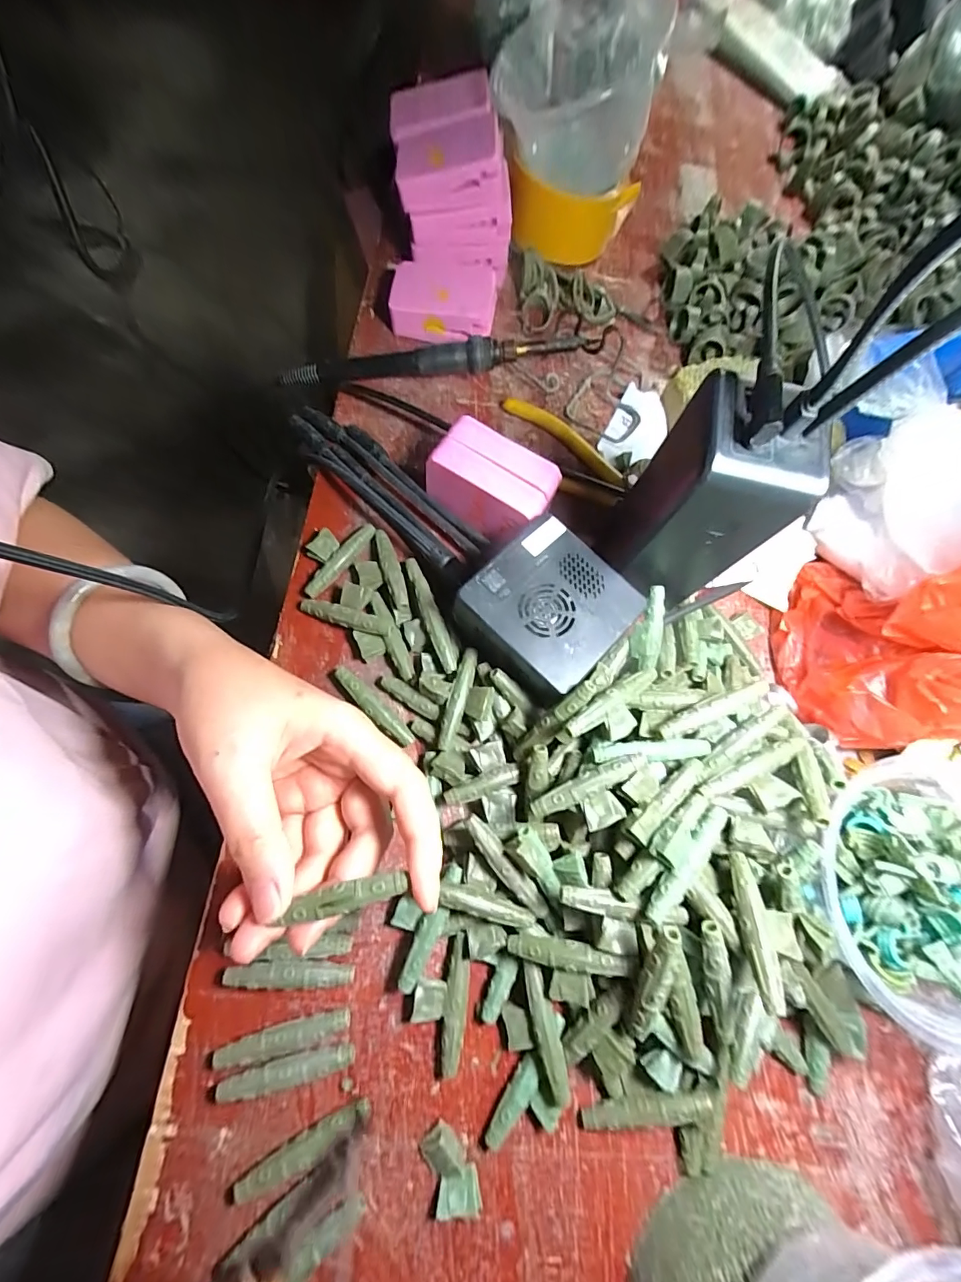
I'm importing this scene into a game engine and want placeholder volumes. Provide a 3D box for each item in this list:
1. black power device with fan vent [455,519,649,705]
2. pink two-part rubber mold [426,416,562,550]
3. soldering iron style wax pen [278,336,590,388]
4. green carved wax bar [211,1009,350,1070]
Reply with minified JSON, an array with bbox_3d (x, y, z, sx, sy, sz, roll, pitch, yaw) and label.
[{"bbox_3d":[0.036,-0.018,0.244,0.073,0.030,0.077,44,74,8],"label":"black power device with fan vent"},{"bbox_3d":[0.007,-0.092,0.277,0.071,0.042,0.044,31,73,4],"label":"pink two-part rubber mold"},{"bbox_3d":[-0.033,-0.191,0.314,0.206,0.023,0.016,-5,73,-7],"label":"soldering iron style wax pen"},{"bbox_3d":[-0.088,0.177,0.205,0.058,0.007,0.009,-11,74,-9],"label":"green carved wax bar"}]

